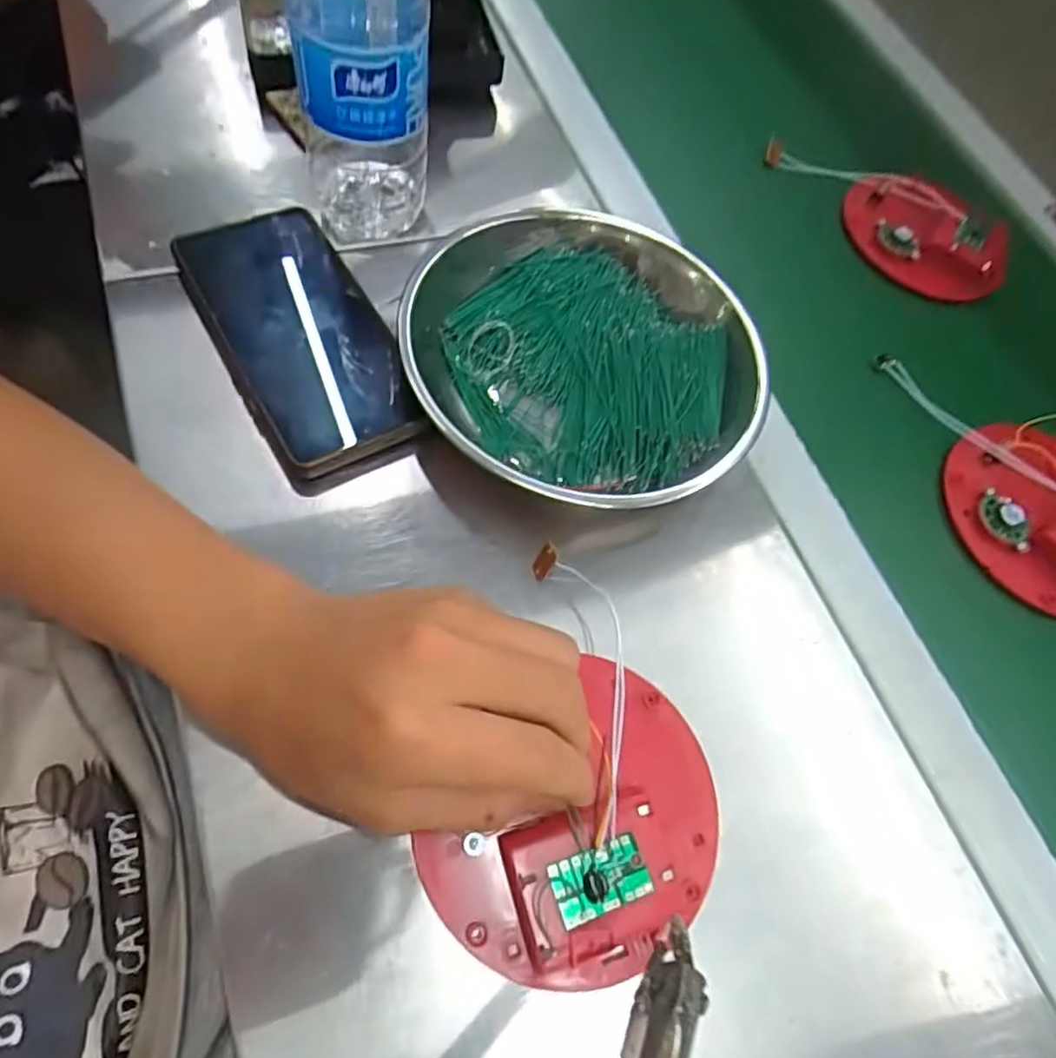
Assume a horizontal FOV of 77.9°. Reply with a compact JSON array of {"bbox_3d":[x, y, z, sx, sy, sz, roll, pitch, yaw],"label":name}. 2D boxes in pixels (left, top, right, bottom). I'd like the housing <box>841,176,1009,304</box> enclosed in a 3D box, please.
[{"bbox_3d":[0.287,-0.212,0.471,0.100,0.025,0.108,4,64,-8],"label":"housing"}]

